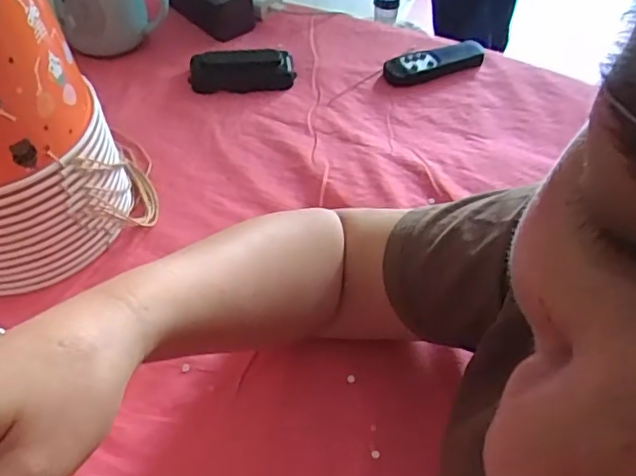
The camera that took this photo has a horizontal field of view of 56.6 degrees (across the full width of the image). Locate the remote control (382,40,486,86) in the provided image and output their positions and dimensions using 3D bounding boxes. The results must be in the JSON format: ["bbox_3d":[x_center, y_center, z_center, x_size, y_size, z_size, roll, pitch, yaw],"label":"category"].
[{"bbox_3d":[0.127,-0.190,0.643,0.124,0.024,0.036,-14,52,-17],"label":"remote control"}]

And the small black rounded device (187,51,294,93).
[{"bbox_3d":[-0.079,-0.176,0.614,0.106,0.025,0.046,-6,50,-6],"label":"small black rounded device"}]

